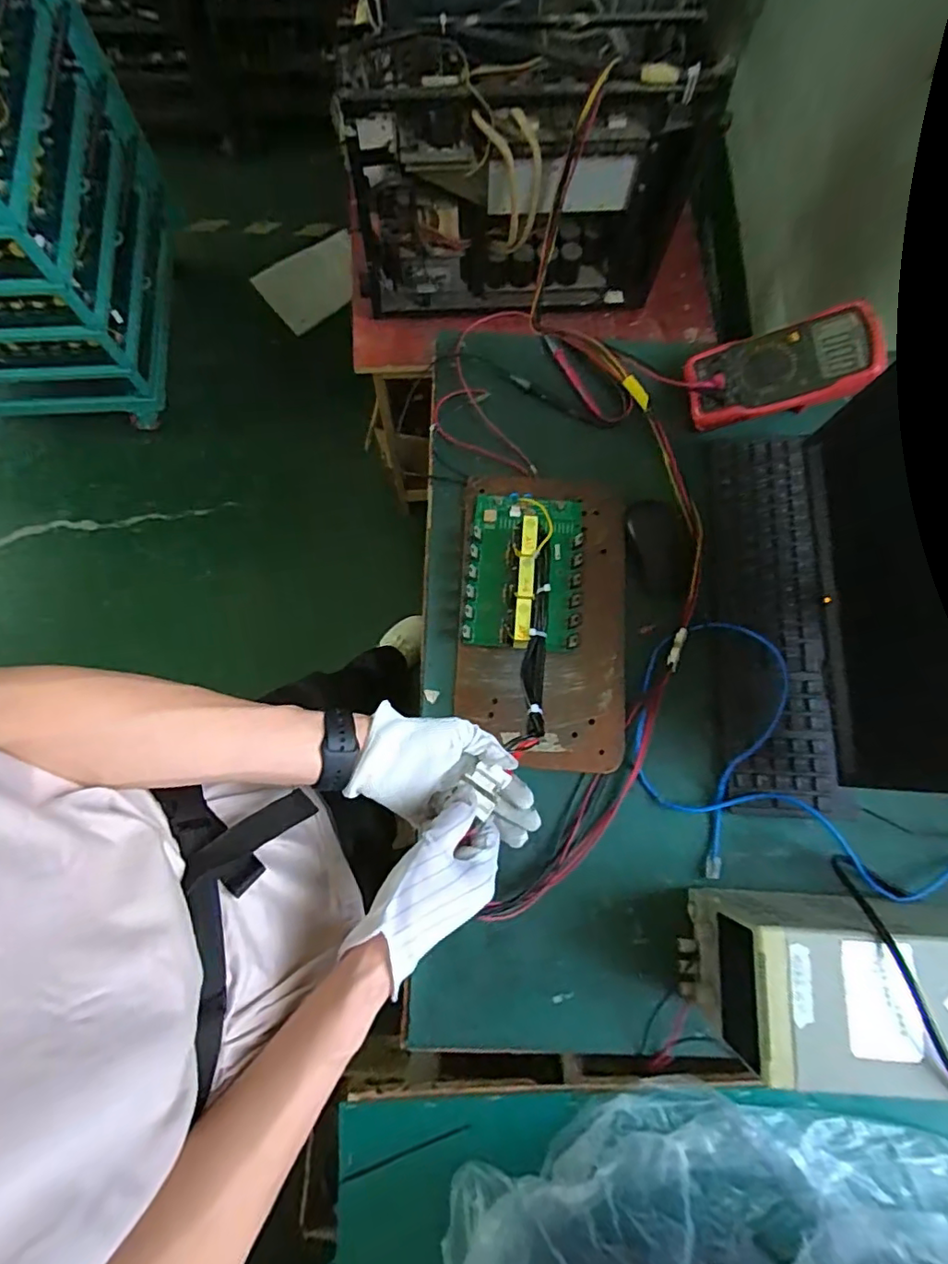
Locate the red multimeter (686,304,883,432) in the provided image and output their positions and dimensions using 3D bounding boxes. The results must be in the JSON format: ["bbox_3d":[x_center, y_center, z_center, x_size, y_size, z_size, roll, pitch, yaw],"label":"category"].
[{"bbox_3d":[0.352,-0.308,0.664,0.196,0.041,0.101,-10,75,20],"label":"red multimeter"}]

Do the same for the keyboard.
[{"bbox_3d":[0.328,-0.023,0.635,0.107,0.031,0.427,3,76,0],"label":"keyboard"}]

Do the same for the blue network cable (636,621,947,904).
[{"bbox_3d":[0.324,0.175,0.600,0.222,0.039,0.401,-40,80,-10],"label":"blue network cable"}]

